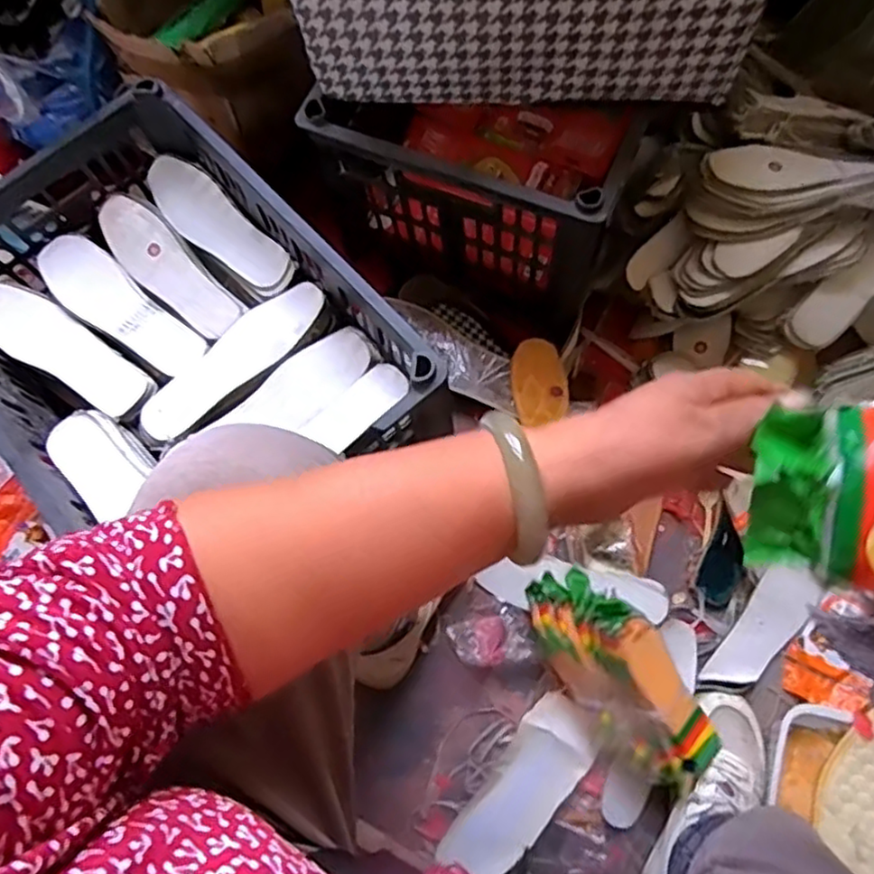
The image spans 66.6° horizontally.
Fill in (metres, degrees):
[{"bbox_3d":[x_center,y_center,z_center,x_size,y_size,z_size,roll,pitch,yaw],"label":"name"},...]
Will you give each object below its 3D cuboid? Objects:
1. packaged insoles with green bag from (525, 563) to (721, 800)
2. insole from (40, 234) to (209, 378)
[{"bbox_3d":[0.186,0.236,0.664,0.097,0.072,0.232,-41,76,-10],"label":"packaged insoles with green bag"},{"bbox_3d":[-0.347,-0.140,0.724,0.227,0.021,0.070,40,73,16],"label":"insole"}]

